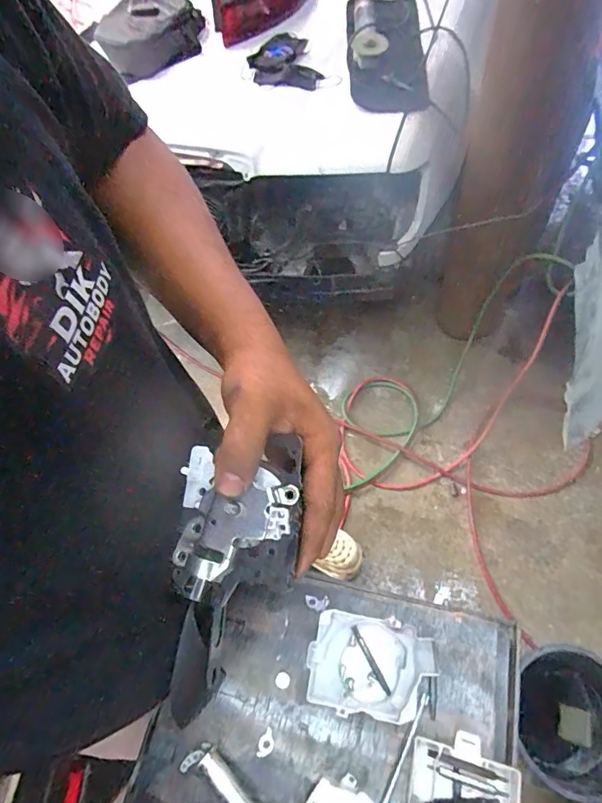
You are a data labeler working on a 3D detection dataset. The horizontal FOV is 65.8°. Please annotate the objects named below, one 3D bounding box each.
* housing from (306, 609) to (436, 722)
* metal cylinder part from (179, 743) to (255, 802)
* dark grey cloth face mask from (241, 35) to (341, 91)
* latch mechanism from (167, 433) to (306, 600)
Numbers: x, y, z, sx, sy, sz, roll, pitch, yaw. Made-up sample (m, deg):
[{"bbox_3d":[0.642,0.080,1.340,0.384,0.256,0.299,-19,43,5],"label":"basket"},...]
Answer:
[{"bbox_3d":[0.065,0.245,0.433,0.111,0.030,0.080,6,61,6],"label":"housing"},{"bbox_3d":[-0.057,0.340,0.398,0.105,0.015,0.028,33,67,19],"label":"metal cylinder part"},{"bbox_3d":[-0.020,-0.819,1.132,0.240,0.069,0.100,17,65,15],"label":"dark grey cloth face mask"},{"bbox_3d":[-0.040,0.073,0.296,0.078,0.038,0.097,2,60,4],"label":"latch mechanism"}]

